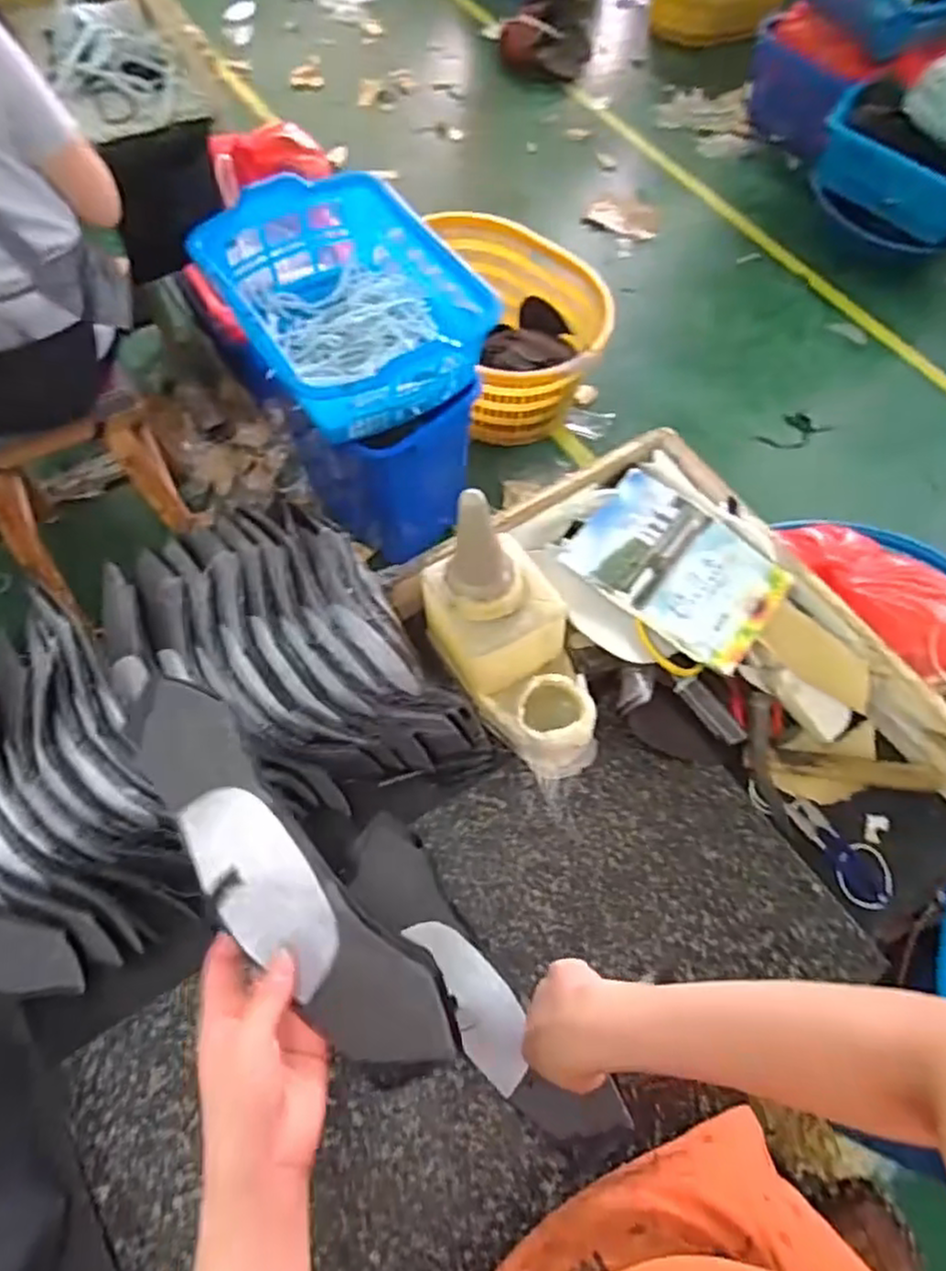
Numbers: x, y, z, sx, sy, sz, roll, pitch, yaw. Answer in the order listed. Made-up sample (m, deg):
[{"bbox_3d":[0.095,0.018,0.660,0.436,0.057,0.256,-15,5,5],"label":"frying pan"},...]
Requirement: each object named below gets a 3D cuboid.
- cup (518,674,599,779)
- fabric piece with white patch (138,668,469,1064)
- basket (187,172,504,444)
[{"bbox_3d":[0.085,0.090,0.707,0.079,0.057,0.085,1,63,-1],"label":"cup"},{"bbox_3d":[-0.129,0.153,0.465,0.075,0.030,0.296,-39,73,-19],"label":"fabric piece with white patch"},{"bbox_3d":[-0.229,-0.630,1.342,0.426,0.157,0.517,-29,68,-16],"label":"basket"}]

